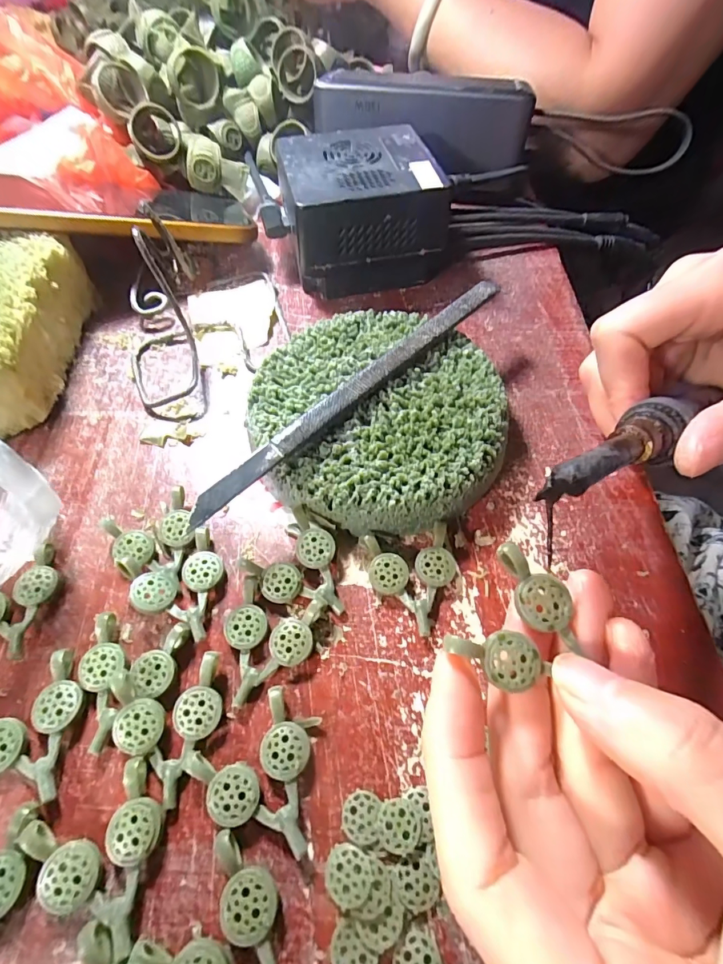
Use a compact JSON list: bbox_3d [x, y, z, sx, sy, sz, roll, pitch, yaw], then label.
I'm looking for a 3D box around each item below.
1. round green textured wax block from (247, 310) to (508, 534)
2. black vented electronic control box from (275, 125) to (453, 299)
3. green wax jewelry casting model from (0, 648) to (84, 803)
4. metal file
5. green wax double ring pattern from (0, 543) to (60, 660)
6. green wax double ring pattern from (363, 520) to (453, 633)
[{"bbox_3d":[0.006,-0.027,0.177,0.096,0.025,0.100,0,59,-1],"label":"round green textured wax block"},{"bbox_3d":[0.000,-0.147,0.236,0.079,0.049,0.072,-8,59,-6],"label":"black vented electronic control box"},{"bbox_3d":[-0.096,0.074,0.127,0.030,0.008,0.036,-33,65,-19],"label":"green wax jewelry casting model"},{"bbox_3d":[0.001,-0.038,0.167,0.012,0.009,0.157,41,66,21],"label":"metal file"},{"bbox_3d":[-0.117,0.042,0.147,0.030,0.007,0.035,-31,64,-18],"label":"green wax double ring pattern"},{"bbox_3d":[0.019,0.034,0.150,0.029,0.009,0.035,-8,59,-6],"label":"green wax double ring pattern"}]

